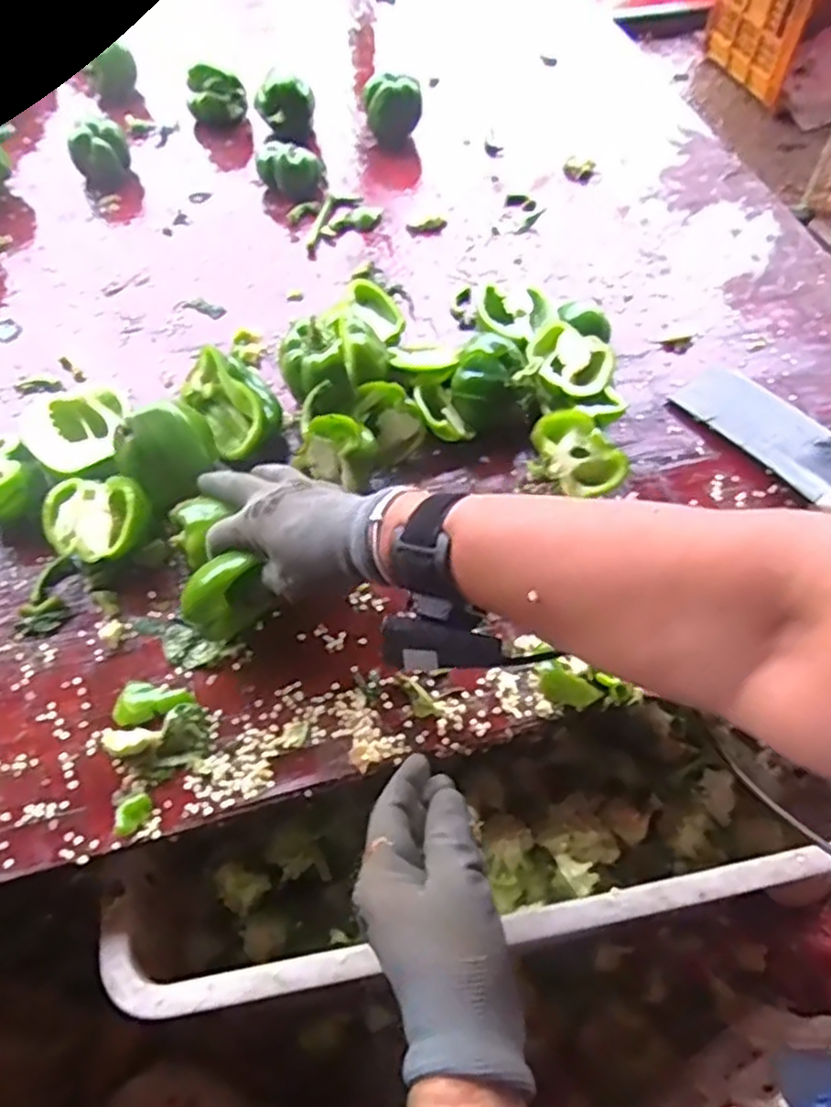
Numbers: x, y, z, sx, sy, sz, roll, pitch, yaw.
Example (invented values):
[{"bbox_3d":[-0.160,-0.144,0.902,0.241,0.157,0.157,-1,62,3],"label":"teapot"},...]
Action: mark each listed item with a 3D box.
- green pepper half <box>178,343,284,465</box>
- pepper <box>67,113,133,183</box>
[{"bbox_3d":[-0.142,-0.118,0.555,0.056,0.052,0.079,-32,63,-19],"label":"green pepper half"},{"bbox_3d":[-0.327,-0.417,0.738,0.050,0.056,0.056,10,59,6],"label":"pepper"}]

